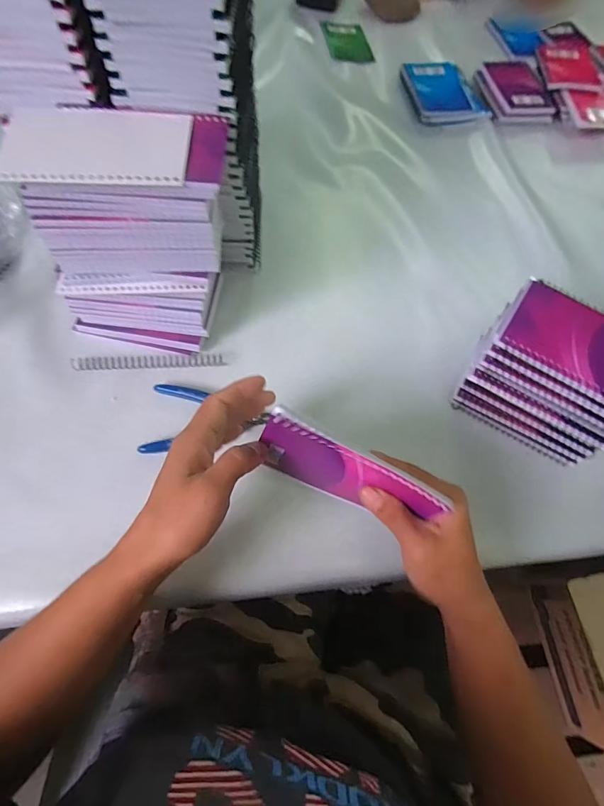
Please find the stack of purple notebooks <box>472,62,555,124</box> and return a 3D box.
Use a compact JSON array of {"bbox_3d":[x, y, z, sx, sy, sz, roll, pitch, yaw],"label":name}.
[{"bbox_3d":[0.335,-0.498,0.634,0.102,0.022,0.127,-3,66,-5],"label":"stack of purple notebooks"}]

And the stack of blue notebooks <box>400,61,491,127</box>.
[{"bbox_3d":[0.221,-0.482,0.622,0.107,0.021,0.129,-7,66,-6],"label":"stack of blue notebooks"}]

